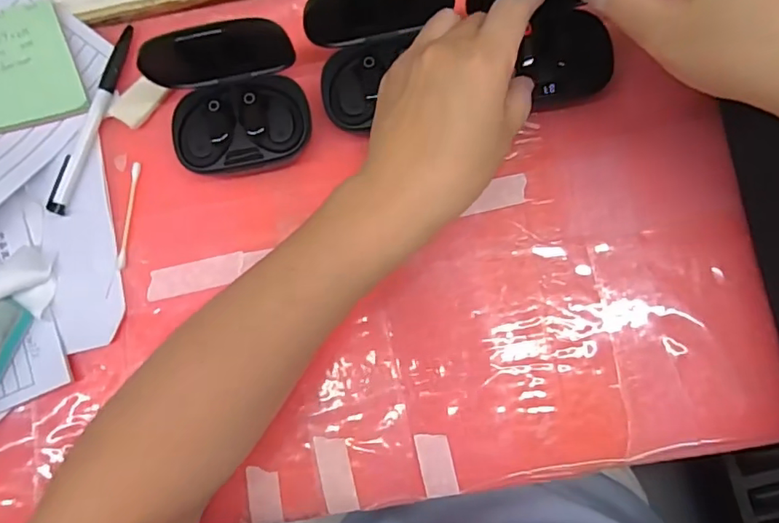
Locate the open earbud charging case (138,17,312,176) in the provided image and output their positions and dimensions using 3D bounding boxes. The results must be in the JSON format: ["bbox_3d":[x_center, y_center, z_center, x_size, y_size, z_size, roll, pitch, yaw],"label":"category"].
[{"bbox_3d":[-0.097,-0.099,0.321,0.089,0.054,0.084,-10,83,2],"label":"open earbud charging case"}]

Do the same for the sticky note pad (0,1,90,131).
[{"bbox_3d":[-0.250,-0.128,0.344,0.076,0.008,0.076,-18,91,-10],"label":"sticky note pad"}]

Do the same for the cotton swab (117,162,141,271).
[{"bbox_3d":[-0.173,-0.031,0.347,0.005,0.006,0.073,4,85,3],"label":"cotton swab"}]

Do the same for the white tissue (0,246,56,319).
[{"bbox_3d":[-0.246,0.012,0.330,0.059,0.023,0.043,2,83,3],"label":"white tissue"}]

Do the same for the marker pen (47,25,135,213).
[{"bbox_3d":[-0.199,-0.096,0.351,0.014,0.012,0.134,18,84,5],"label":"marker pen"}]

